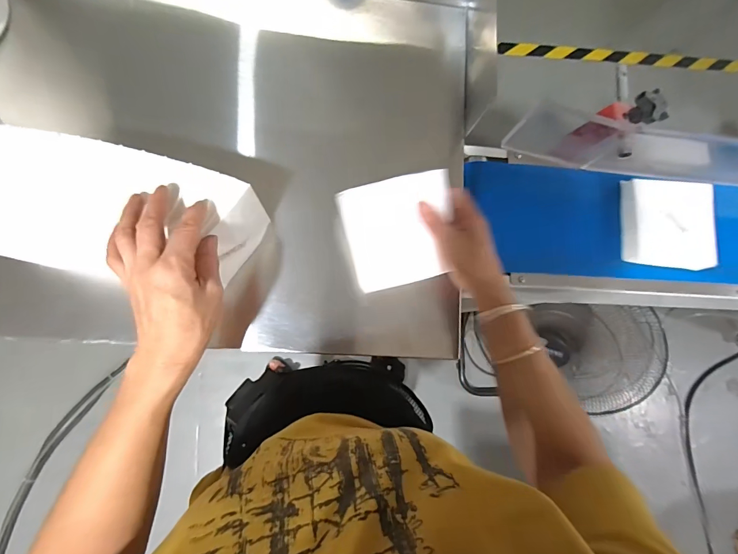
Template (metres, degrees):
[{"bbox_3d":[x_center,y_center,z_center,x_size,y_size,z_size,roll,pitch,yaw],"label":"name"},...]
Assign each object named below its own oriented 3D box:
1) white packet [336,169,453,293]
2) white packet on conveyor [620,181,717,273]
[{"bbox_3d":[0.034,-0.050,0.434,0.122,0.008,0.122,-9,102,17],"label":"white packet"},{"bbox_3d":[0.422,-0.075,0.531,0.123,0.029,0.121,3,83,-6],"label":"white packet on conveyor"}]

